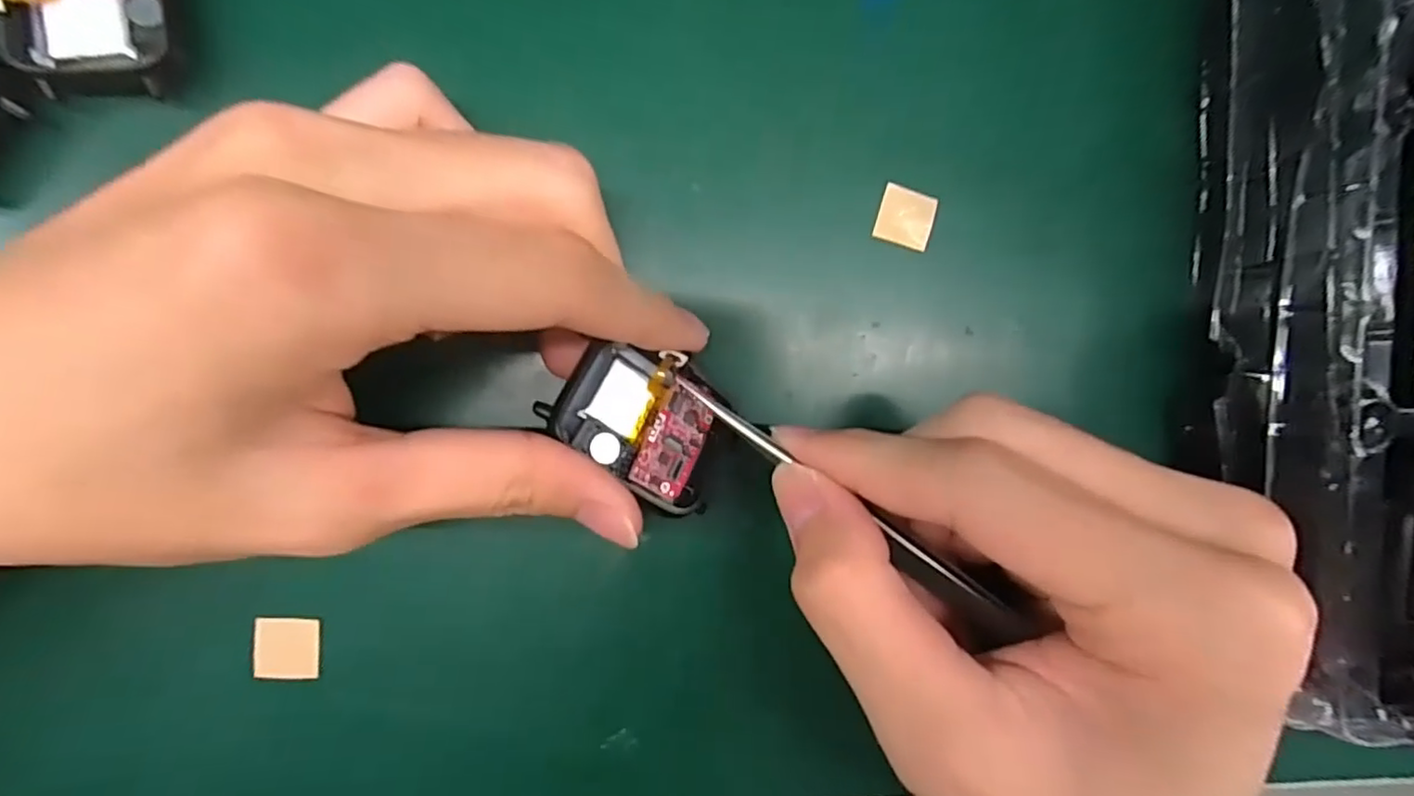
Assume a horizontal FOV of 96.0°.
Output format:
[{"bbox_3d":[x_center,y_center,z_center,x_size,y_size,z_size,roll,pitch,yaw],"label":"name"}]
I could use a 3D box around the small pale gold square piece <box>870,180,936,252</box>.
[{"bbox_3d":[0.055,-0.050,0.175,0.015,0.004,0.016,17,89,-6],"label":"small pale gold square piece"}]

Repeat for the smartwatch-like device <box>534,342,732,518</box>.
[{"bbox_3d":[-0.018,0.006,0.159,0.043,0.014,0.034,31,65,-24],"label":"smartwatch-like device"}]

